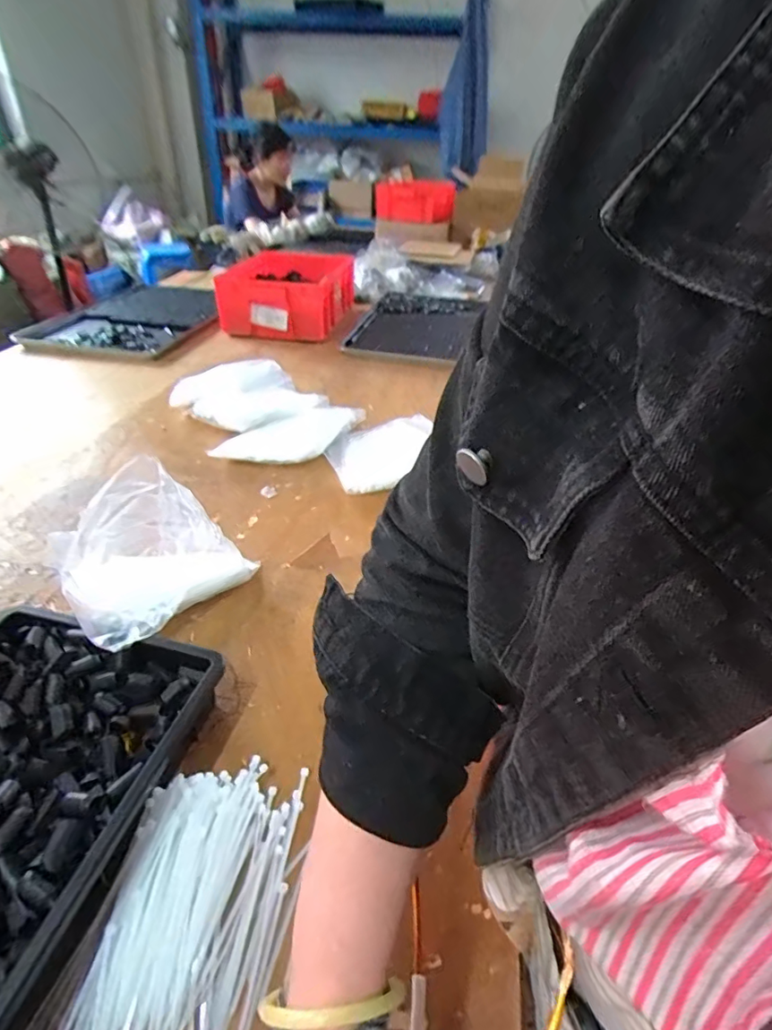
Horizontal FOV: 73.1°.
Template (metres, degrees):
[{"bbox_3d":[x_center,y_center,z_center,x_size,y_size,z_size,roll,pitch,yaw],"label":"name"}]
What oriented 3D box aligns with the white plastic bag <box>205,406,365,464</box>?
[{"bbox_3d":[-0.158,-0.135,0.920,0.292,0.032,0.137,-14,39,-21],"label":"white plastic bag"}]

